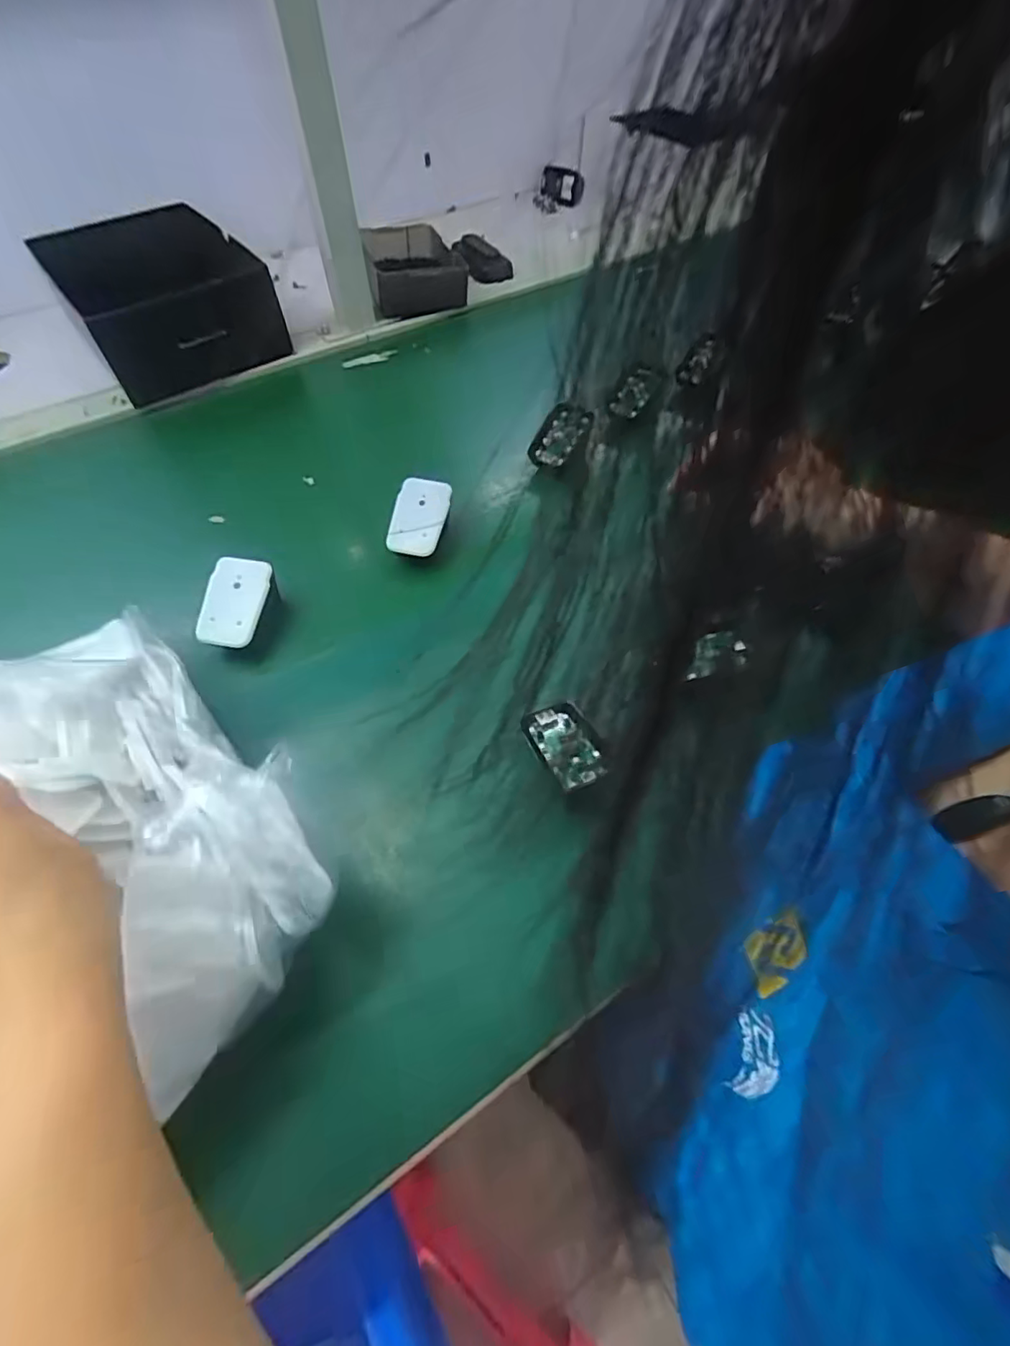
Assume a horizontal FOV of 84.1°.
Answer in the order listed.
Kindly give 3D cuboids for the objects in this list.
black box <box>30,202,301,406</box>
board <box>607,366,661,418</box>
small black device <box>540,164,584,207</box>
[{"bbox_3d":[-0.382,-0.418,0.627,0.183,0.098,0.234,-33,64,-19],"label":"black box"},{"bbox_3d":[0.136,-0.291,0.582,0.033,0.017,0.080,26,61,15],"label":"board"},{"bbox_3d":[0.092,-0.793,0.909,0.068,0.046,0.023,8,58,4],"label":"small black device"}]

